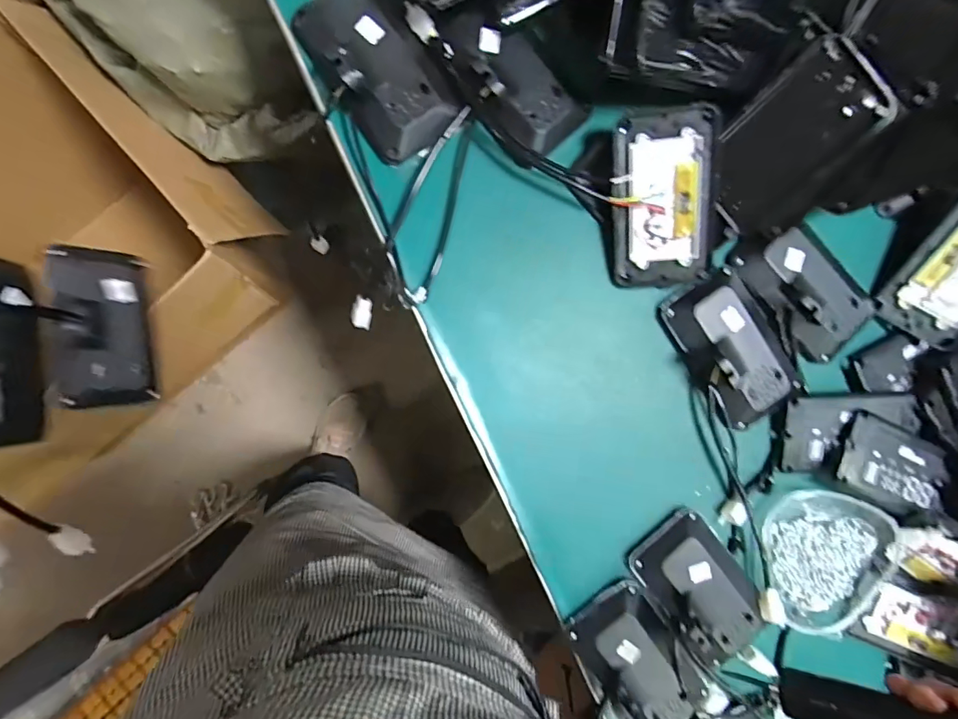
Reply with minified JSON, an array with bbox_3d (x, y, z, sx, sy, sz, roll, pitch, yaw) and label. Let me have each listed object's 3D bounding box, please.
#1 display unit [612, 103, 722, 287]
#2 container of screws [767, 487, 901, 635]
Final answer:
[{"bbox_3d":[0.176,-0.150,0.463,0.093,0.020,0.163,-2,108,14],"label":"display unit"},{"bbox_3d":[0.377,0.215,0.519,0.146,0.035,0.145,0,91,-6],"label":"container of screws"}]

